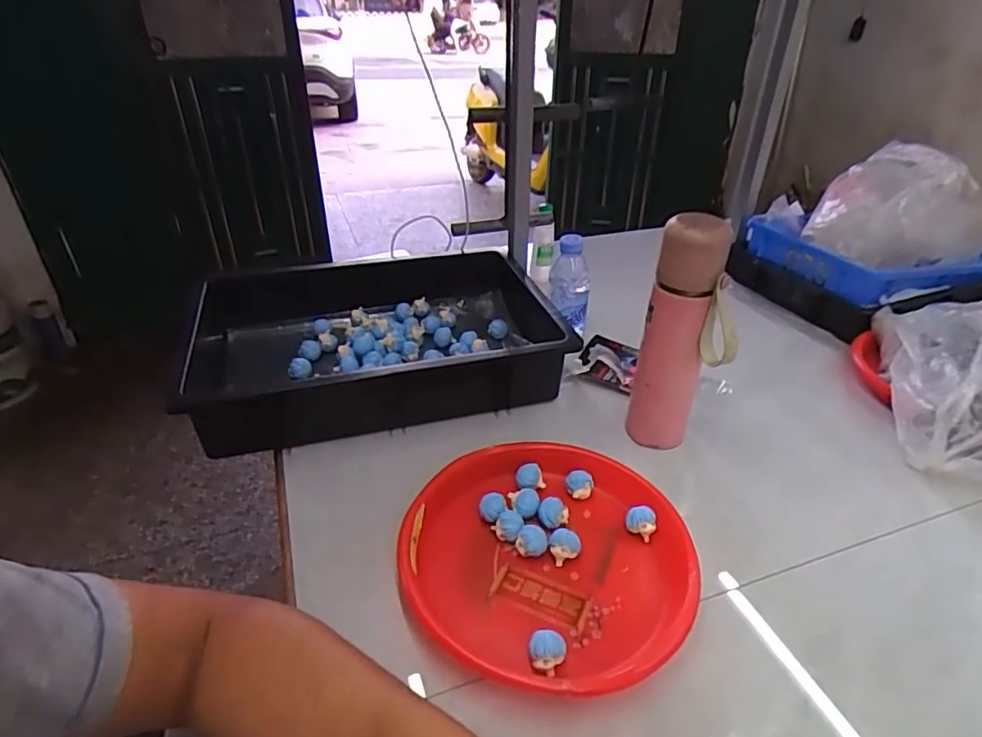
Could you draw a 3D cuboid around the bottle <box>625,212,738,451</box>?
[{"bbox_3d":[0.201,-0.023,0.591,0.085,0.255,0.055,14,34,20],"label":"bottle"}]

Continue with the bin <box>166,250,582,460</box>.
[{"bbox_3d":[-0.135,-0.043,0.767,0.485,0.090,0.314,-8,33,-15],"label":"bin"}]

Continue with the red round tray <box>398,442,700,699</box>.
[{"bbox_3d":[0.050,0.165,0.512,0.243,0.037,0.248,1,32,0],"label":"red round tray"}]

